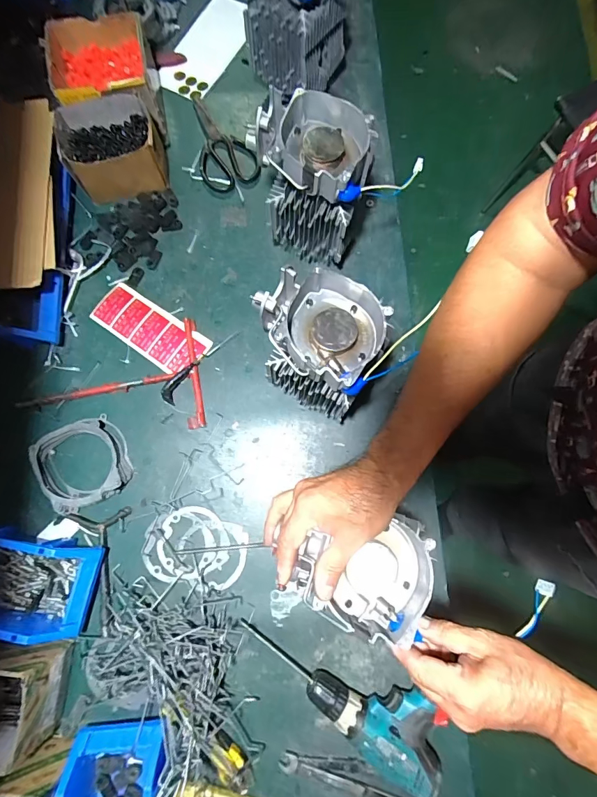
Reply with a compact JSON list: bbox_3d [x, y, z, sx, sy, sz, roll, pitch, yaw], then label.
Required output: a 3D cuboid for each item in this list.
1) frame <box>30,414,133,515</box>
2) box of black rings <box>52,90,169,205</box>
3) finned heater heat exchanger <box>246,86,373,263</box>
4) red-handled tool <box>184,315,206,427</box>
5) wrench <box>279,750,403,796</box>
[{"bbox_3d":[-0.320,0.096,0.585,0.121,0.026,0.122,-24,79,-6],"label":"frame"},{"bbox_3d":[-0.300,-0.406,0.647,0.148,0.083,0.117,-12,78,-3],"label":"box of black rings"},{"bbox_3d":[0.013,-0.294,0.571,0.128,0.221,0.122,0,78,-1],"label":"finned heater heat exchanger"},{"bbox_3d":[-0.165,-0.042,0.621,0.025,0.007,0.176,-5,78,-2],"label":"red-handled tool"},{"bbox_3d":[0.076,0.515,0.522,0.204,0.006,0.021,19,78,3],"label":"wrench"}]

